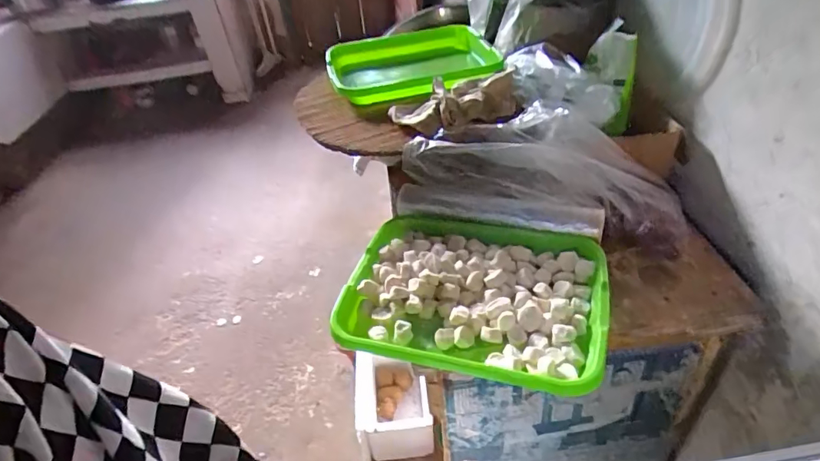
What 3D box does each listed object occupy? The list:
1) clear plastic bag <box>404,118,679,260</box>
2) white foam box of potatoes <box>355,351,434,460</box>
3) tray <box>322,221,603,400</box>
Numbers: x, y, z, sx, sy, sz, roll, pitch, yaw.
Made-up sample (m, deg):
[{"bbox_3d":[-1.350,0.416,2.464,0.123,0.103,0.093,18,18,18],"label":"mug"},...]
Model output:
[{"bbox_3d":[0.182,-0.079,0.688,0.389,0.106,0.137,10,43,20],"label":"clear plastic bag"},{"bbox_3d":[-0.039,0.451,1.305,0.195,0.242,0.258,-3,41,5],"label":"white foam box of potatoes"},{"bbox_3d":[0.079,0.080,0.605,0.310,0.042,0.242,7,42,16],"label":"tray"}]

